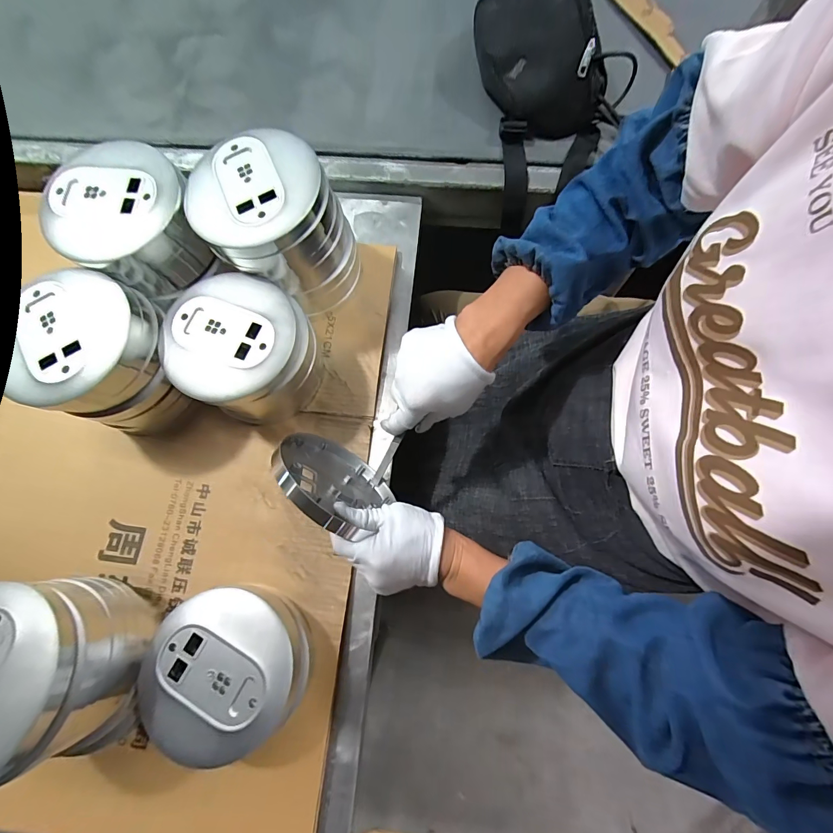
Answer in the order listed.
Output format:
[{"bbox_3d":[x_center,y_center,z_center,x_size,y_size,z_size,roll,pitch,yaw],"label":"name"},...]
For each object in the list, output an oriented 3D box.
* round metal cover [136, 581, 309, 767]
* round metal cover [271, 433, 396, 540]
[{"bbox_3d":[-0.178,0.230,0.361,0.145,0.063,0.126,-16,74,-2],"label":"round metal cover"},{"bbox_3d":[-0.086,0.061,0.387,0.110,0.122,0.017,42,106,10],"label":"round metal cover"}]

